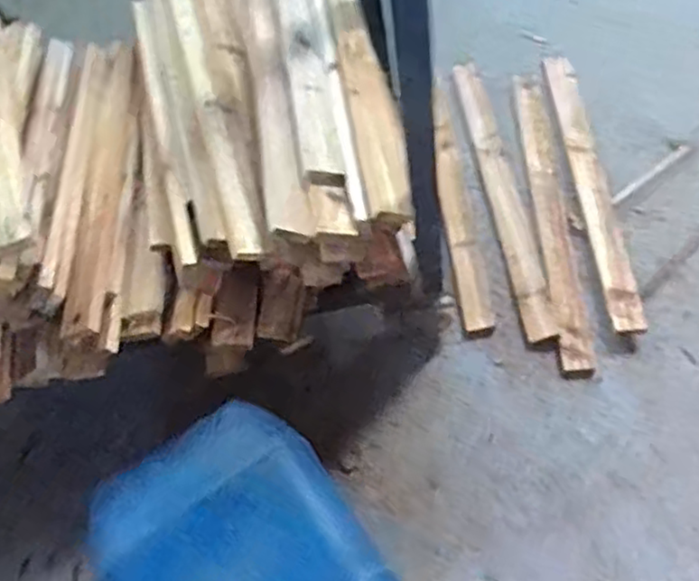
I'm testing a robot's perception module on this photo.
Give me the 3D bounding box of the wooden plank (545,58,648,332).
[{"bbox_3d":[0.436,-0.207,1.317,0.063,0.033,0.628,-6,60,4],"label":"wooden plank"}]

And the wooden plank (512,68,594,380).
[{"bbox_3d":[0.363,-0.150,1.314,0.055,0.024,0.644,-4,59,5],"label":"wooden plank"}]

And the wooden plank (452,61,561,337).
[{"bbox_3d":[0.283,-0.196,1.350,0.054,0.018,0.637,-10,59,1],"label":"wooden plank"}]

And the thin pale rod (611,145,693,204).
[{"bbox_3d":[0.549,-0.210,1.311,0.202,0.012,0.017,-37,62,-14],"label":"thin pale rod"}]

